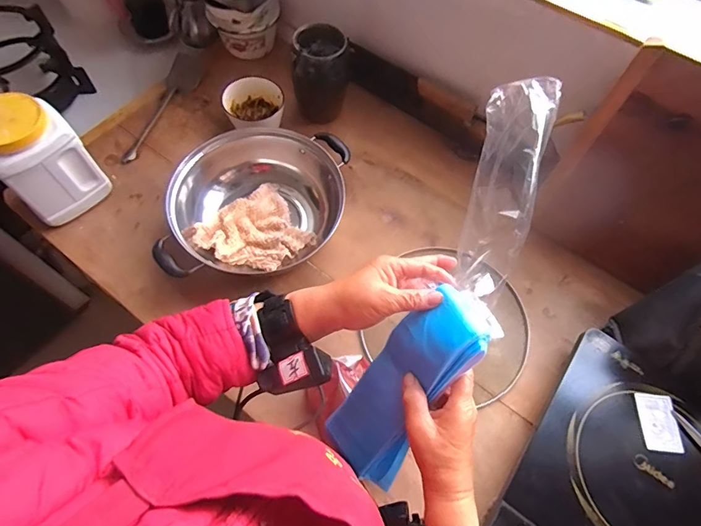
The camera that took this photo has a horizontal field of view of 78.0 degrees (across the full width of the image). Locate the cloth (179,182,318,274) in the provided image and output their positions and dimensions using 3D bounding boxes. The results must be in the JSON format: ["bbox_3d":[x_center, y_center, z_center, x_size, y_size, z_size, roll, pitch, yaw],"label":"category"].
[{"bbox_3d":[-0.161,-0.047,0.711,0.165,0.033,0.138,-37,70,-20],"label":"cloth"}]

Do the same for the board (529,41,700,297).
[{"bbox_3d":[0.494,-0.059,0.595,0.410,0.312,0.025,38,51,15],"label":"board"}]

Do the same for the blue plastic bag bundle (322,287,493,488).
[{"bbox_3d":[0.051,0.131,0.431,0.086,0.231,0.034,37,28,15],"label":"blue plastic bag bundle"}]

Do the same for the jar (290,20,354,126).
[{"bbox_3d":[-0.051,-0.347,0.804,0.104,0.159,0.098,6,62,0],"label":"jar"}]

